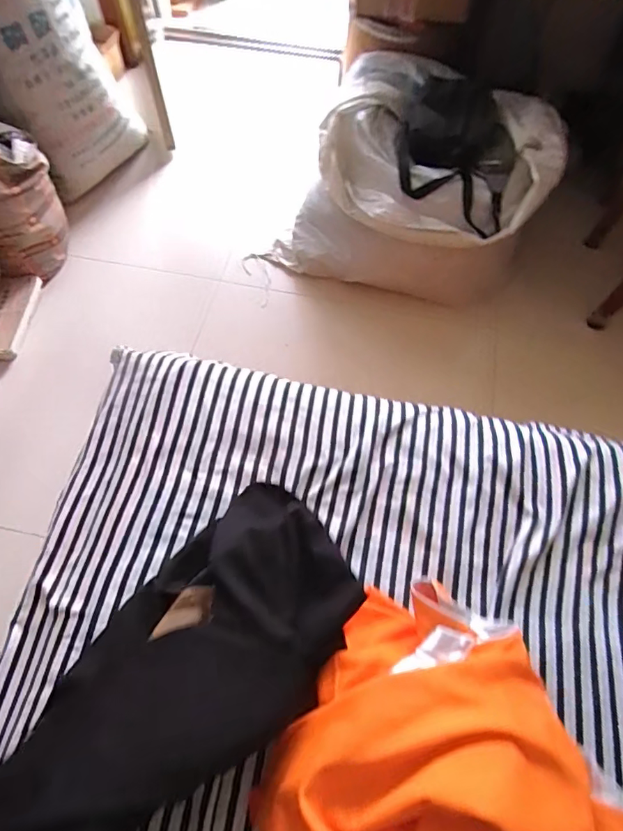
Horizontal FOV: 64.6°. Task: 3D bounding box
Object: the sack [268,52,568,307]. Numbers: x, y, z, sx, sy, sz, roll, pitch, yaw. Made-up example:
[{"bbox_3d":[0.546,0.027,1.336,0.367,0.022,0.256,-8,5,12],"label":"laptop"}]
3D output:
[{"bbox_3d":[0.276,-0.616,1.341,0.637,0.356,0.491,21,64,10],"label":"sack"}]

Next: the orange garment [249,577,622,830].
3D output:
[{"bbox_3d":[0.133,0.351,0.461,0.307,0.151,0.301,0,62,-1],"label":"orange garment"}]

